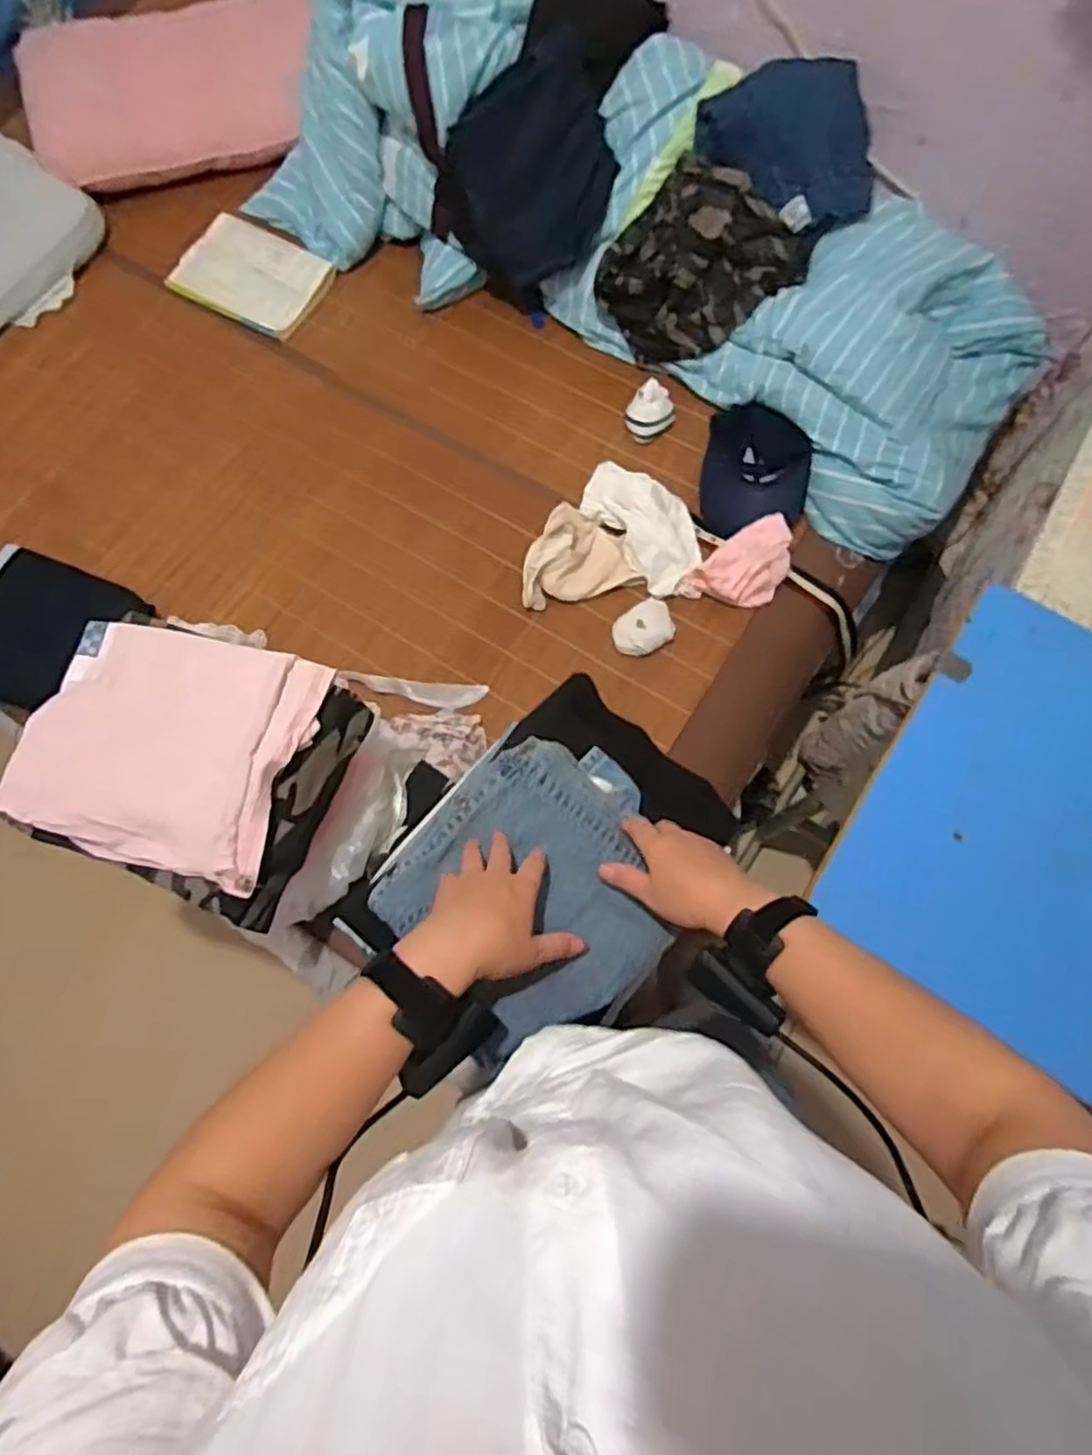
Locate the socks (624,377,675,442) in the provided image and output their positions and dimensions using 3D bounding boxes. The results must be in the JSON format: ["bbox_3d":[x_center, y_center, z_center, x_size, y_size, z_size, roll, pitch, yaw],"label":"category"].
[{"bbox_3d":[0.174,-0.529,1.149,0.080,0.040,0.091,32,76,10],"label":"socks"}]

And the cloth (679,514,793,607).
[{"bbox_3d":[0.313,-0.249,1.058,0.186,0.063,0.106,-41,77,-11],"label":"cloth"}]

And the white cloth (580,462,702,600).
[{"bbox_3d":[0.156,-0.329,1.091,0.132,0.041,0.249,-35,76,-10],"label":"white cloth"}]

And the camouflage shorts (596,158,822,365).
[{"bbox_3d":[0.248,-0.730,1.119,0.265,0.212,0.217,37,77,11],"label":"camouflage shorts"}]

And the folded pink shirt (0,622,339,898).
[{"bbox_3d":[-0.395,0.016,0.717,0.274,0.025,0.244,13,73,4],"label":"folded pink shirt"}]

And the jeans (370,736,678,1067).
[{"bbox_3d":[0.005,0.127,0.587,0.245,0.040,0.213,-40,70,-20],"label":"jeans"}]

